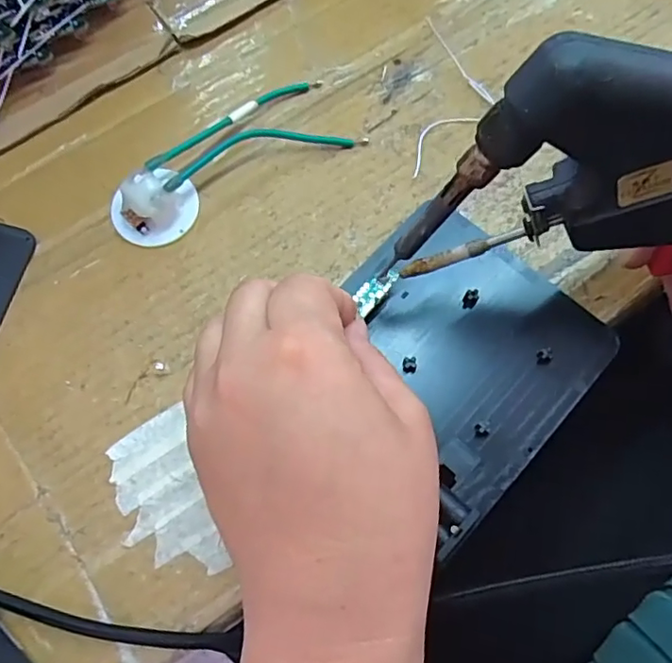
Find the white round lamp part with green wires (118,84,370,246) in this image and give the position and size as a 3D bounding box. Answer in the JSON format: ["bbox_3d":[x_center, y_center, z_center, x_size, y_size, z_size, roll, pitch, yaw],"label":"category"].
[{"bbox_3d":[-0.054,-0.088,0.281,0.127,0.017,0.048,-30,74,-9],"label":"white round lamp part with green wires"}]

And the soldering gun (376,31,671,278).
[{"bbox_3d":[0.103,-0.053,0.204,0.140,0.096,0.040,6,49,-9],"label":"soldering gun"}]

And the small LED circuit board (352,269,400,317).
[{"bbox_3d":[0.018,-0.019,0.250,0.025,0.004,0.010,-43,78,-1],"label":"small LED circuit board"}]

